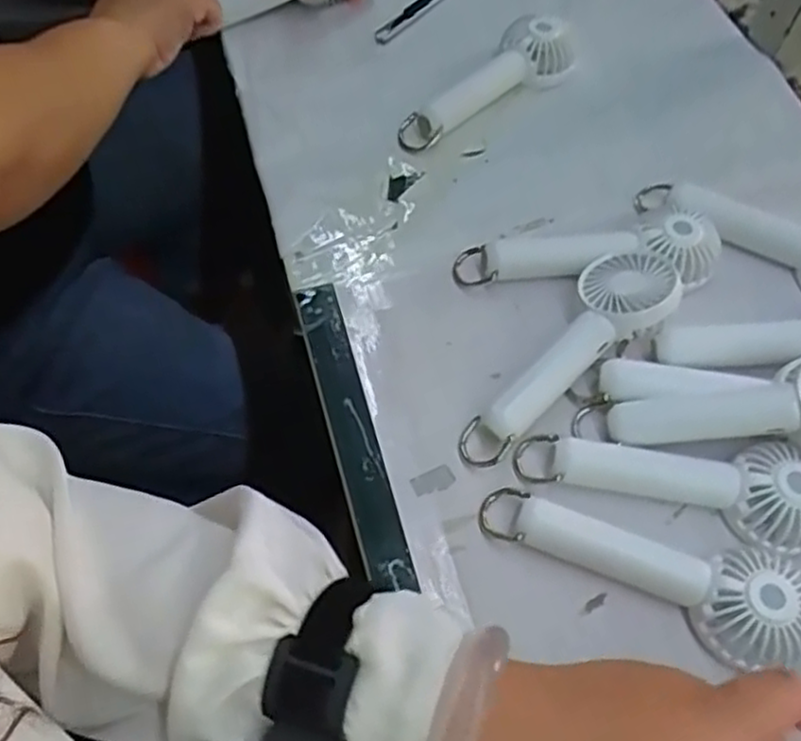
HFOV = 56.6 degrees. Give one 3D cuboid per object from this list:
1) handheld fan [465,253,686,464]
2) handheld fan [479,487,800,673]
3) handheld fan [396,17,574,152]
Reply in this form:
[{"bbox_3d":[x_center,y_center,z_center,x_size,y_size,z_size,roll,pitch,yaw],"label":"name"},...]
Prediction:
[{"bbox_3d":[0.102,-0.007,0.426,0.058,0.039,0.170,33,66,18],"label":"handheld fan"},{"bbox_3d":[0.119,0.102,0.368,0.160,0.031,0.059,15,62,4],"label":"handheld fan"},{"bbox_3d":[0.066,-0.211,0.547,0.154,0.032,0.053,-36,70,-21],"label":"handheld fan"}]

